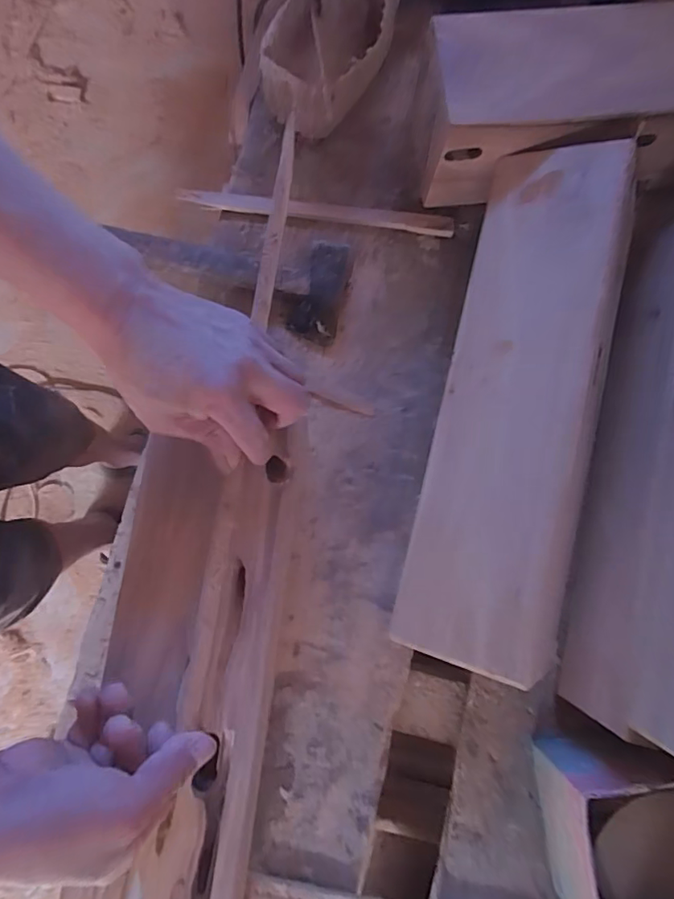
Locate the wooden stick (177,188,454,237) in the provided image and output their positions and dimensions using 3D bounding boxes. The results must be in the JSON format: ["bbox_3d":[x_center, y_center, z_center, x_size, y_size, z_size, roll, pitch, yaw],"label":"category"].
[{"bbox_3d":[-0.023,-0.256,0.558,0.295,0.009,0.020,8,81,-2],"label":"wooden stick"}]

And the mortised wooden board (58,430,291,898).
[{"bbox_3d":[-0.115,0.188,0.359,0.125,0.033,0.424,5,82,0],"label":"mortised wooden board"}]

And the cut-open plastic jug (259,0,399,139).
[{"bbox_3d":[-0.004,-0.439,0.483,0.120,0.215,0.157,13,81,-1],"label":"cut-open plastic jug"}]

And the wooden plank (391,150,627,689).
[{"bbox_3d":[0.152,-0.049,0.434,0.121,0.016,0.445,10,80,24],"label":"wooden plank"}]

